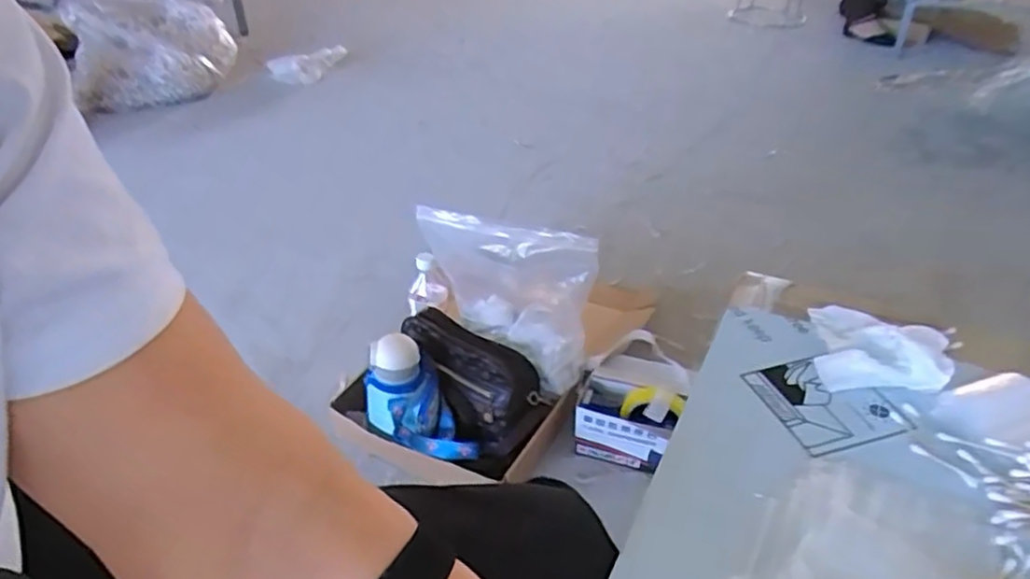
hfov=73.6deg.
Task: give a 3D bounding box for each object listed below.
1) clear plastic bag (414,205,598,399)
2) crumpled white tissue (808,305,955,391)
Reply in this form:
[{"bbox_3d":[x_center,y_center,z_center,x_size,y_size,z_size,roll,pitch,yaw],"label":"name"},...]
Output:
[{"bbox_3d":[-0.007,0.005,1.062,0.273,0.265,0.067,17,39,25],"label":"clear plastic bag"},{"bbox_3d":[0.291,0.036,0.557,0.089,0.041,0.110,7,37,13],"label":"crumpled white tissue"}]

